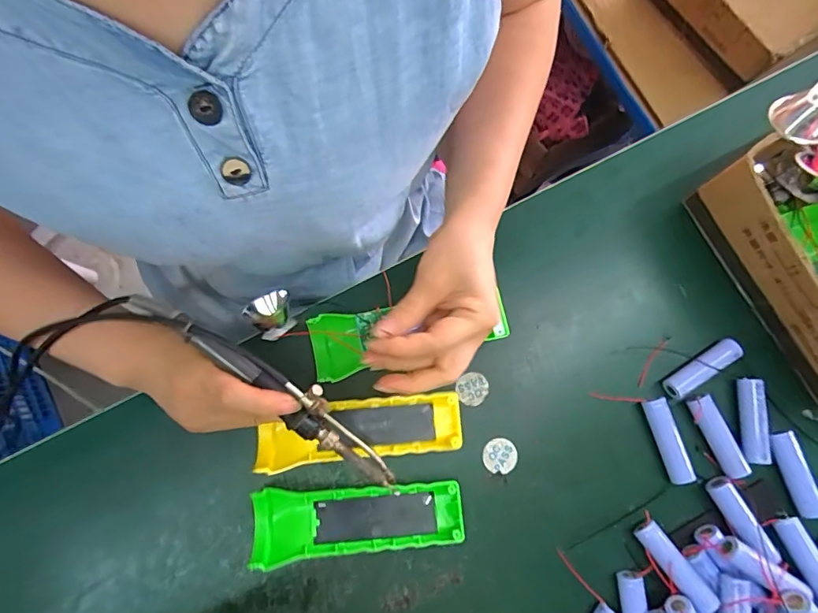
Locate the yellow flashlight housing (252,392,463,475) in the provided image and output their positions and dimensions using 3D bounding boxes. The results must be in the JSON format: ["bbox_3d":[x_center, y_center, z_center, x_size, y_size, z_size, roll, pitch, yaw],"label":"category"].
[{"bbox_3d":[-0.038,0.096,0.369,0.155,0.032,0.042,-6,80,-5],"label":"yellow flashlight housing"}]

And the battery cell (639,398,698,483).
[{"bbox_3d":[0.206,0.106,0.376,0.018,0.015,0.067,-17,82,-7],"label":"battery cell"}]

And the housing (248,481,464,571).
[{"bbox_3d":[-0.039,0.160,0.356,0.155,0.031,0.049,-1,80,-4],"label":"housing"}]

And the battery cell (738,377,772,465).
[{"bbox_3d":[0.276,0.090,0.378,0.017,0.014,0.065,3,80,-4],"label":"battery cell"}]

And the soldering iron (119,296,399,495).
[{"bbox_3d":[-0.088,0.051,0.304,0.206,0.021,0.030,38,80,-4],"label":"soldering iron"}]

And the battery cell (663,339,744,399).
[{"bbox_3d":[0.237,0.050,0.387,0.066,0.015,0.019,-31,84,-9],"label":"battery cell"}]

